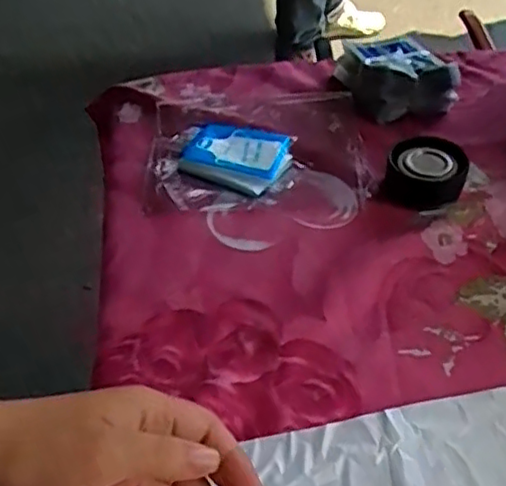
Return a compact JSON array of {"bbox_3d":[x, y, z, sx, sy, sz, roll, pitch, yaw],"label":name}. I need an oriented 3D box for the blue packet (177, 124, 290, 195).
[{"bbox_3d":[-0.016,-0.079,0.610,0.095,0.022,0.073,18,47,17],"label":"blue packet"}]

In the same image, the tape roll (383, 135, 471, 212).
[{"bbox_3d":[0.148,-0.060,0.564,0.061,0.033,0.066,0,44,0],"label":"tape roll"}]

